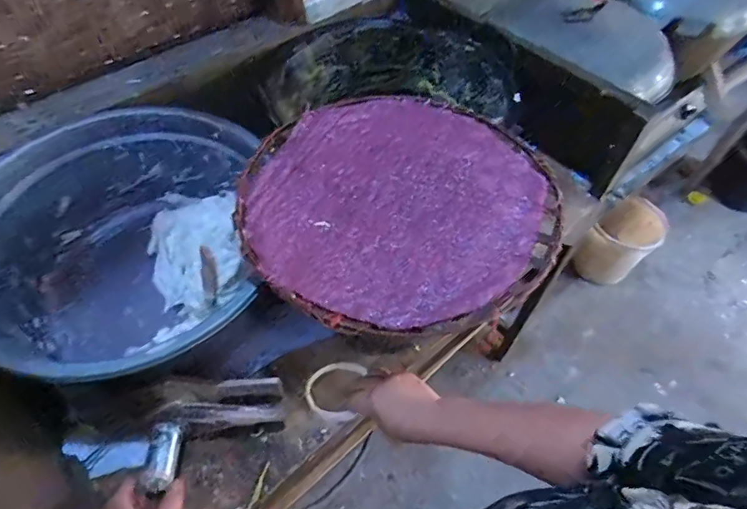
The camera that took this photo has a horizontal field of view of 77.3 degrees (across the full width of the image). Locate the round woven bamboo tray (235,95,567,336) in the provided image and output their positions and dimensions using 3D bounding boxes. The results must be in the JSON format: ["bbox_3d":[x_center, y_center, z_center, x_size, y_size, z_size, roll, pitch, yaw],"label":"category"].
[{"bbox_3d":[0.029,-0.071,0.573,0.366,0.022,0.362,2,55,-3],"label":"round woven bamboo tray"}]

